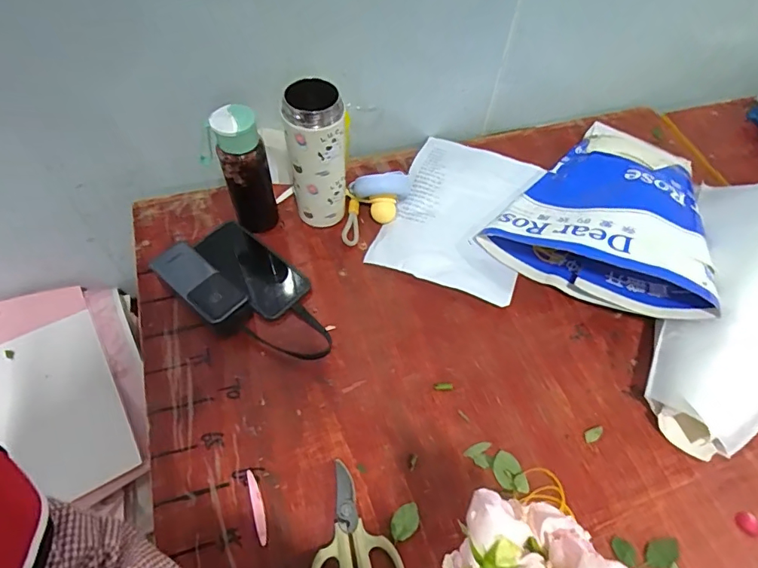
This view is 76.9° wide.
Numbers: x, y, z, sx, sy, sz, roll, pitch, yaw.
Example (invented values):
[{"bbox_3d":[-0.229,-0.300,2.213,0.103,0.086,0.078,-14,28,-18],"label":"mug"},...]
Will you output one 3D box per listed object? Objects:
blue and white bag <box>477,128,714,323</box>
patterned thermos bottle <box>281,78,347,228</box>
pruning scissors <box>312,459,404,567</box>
[{"bbox_3d":[0.346,-0.118,0.692,0.269,0.091,0.321,29,60,14],"label":"blue and white bag"},{"bbox_3d":[-0.081,-0.161,0.625,0.074,0.194,0.065,0,57,-4],"label":"patterned thermos bottle"},{"bbox_3d":[-0.029,0.260,0.469,0.089,0.014,0.157,-12,59,-11],"label":"pruning scissors"}]

